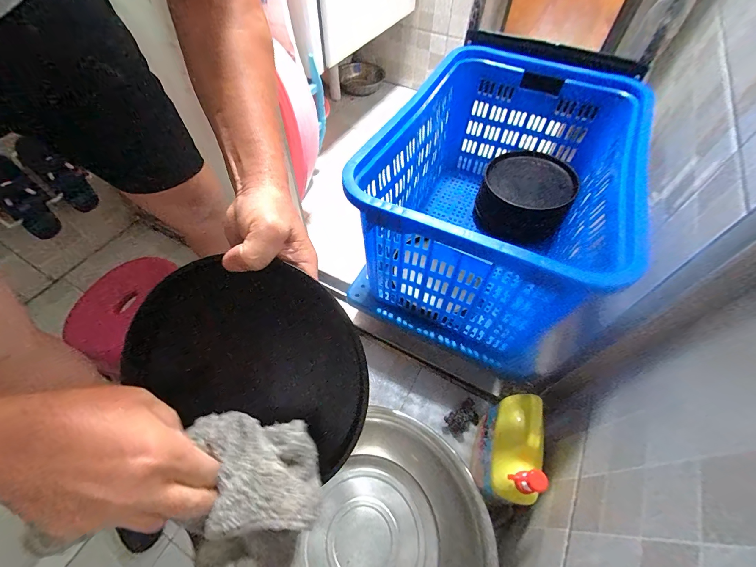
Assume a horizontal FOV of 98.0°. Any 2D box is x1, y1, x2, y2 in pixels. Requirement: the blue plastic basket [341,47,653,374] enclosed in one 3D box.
[{"bbox_3d":[0.279,-0.204,0.788,0.455,0.374,0.672,24,58,15],"label":"blue plastic basket"}]

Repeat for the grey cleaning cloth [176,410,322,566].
[{"bbox_3d":[-0.107,0.179,0.284,0.118,0.057,0.111,8,55,5],"label":"grey cleaning cloth"}]

